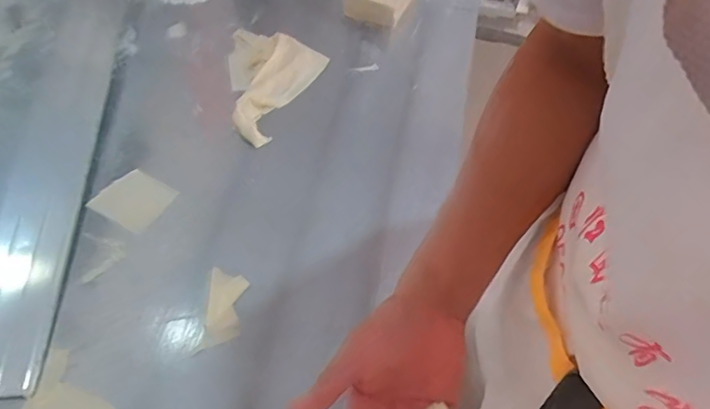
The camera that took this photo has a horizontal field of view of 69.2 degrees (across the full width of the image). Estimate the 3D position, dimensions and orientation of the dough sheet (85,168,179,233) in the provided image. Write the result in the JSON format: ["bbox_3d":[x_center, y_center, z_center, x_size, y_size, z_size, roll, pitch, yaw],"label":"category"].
[{"bbox_3d":[-0.288,-0.008,0.667,0.081,0.008,0.077,29,56,10],"label":"dough sheet"}]

